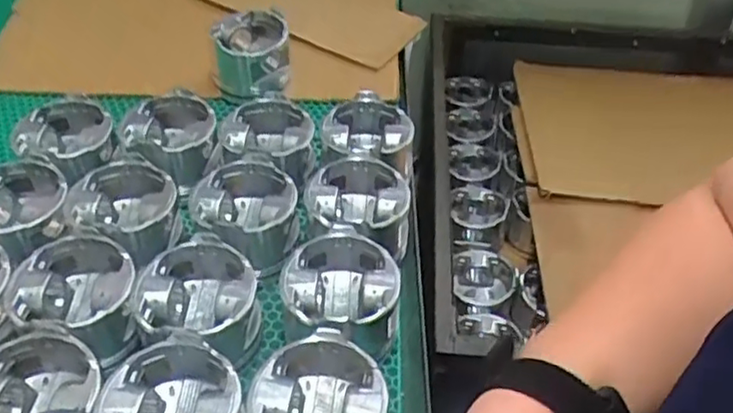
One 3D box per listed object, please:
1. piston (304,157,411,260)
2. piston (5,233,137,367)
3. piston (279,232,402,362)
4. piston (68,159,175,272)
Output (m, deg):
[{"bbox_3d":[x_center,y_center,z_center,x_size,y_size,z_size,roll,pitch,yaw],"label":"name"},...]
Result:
[{"bbox_3d":[-0.011,0.012,0.656,0.100,0.077,0.118,7,44,5],"label":"piston"},{"bbox_3d":[-0.246,0.081,0.565,0.096,0.076,0.093,2,43,-1],"label":"piston"},{"bbox_3d":[-0.022,0.087,0.575,0.099,0.075,0.103,-3,44,-7],"label":"piston"},{"bbox_3d":[-0.233,0.013,0.634,0.094,0.070,0.106,4,43,1],"label":"piston"}]

